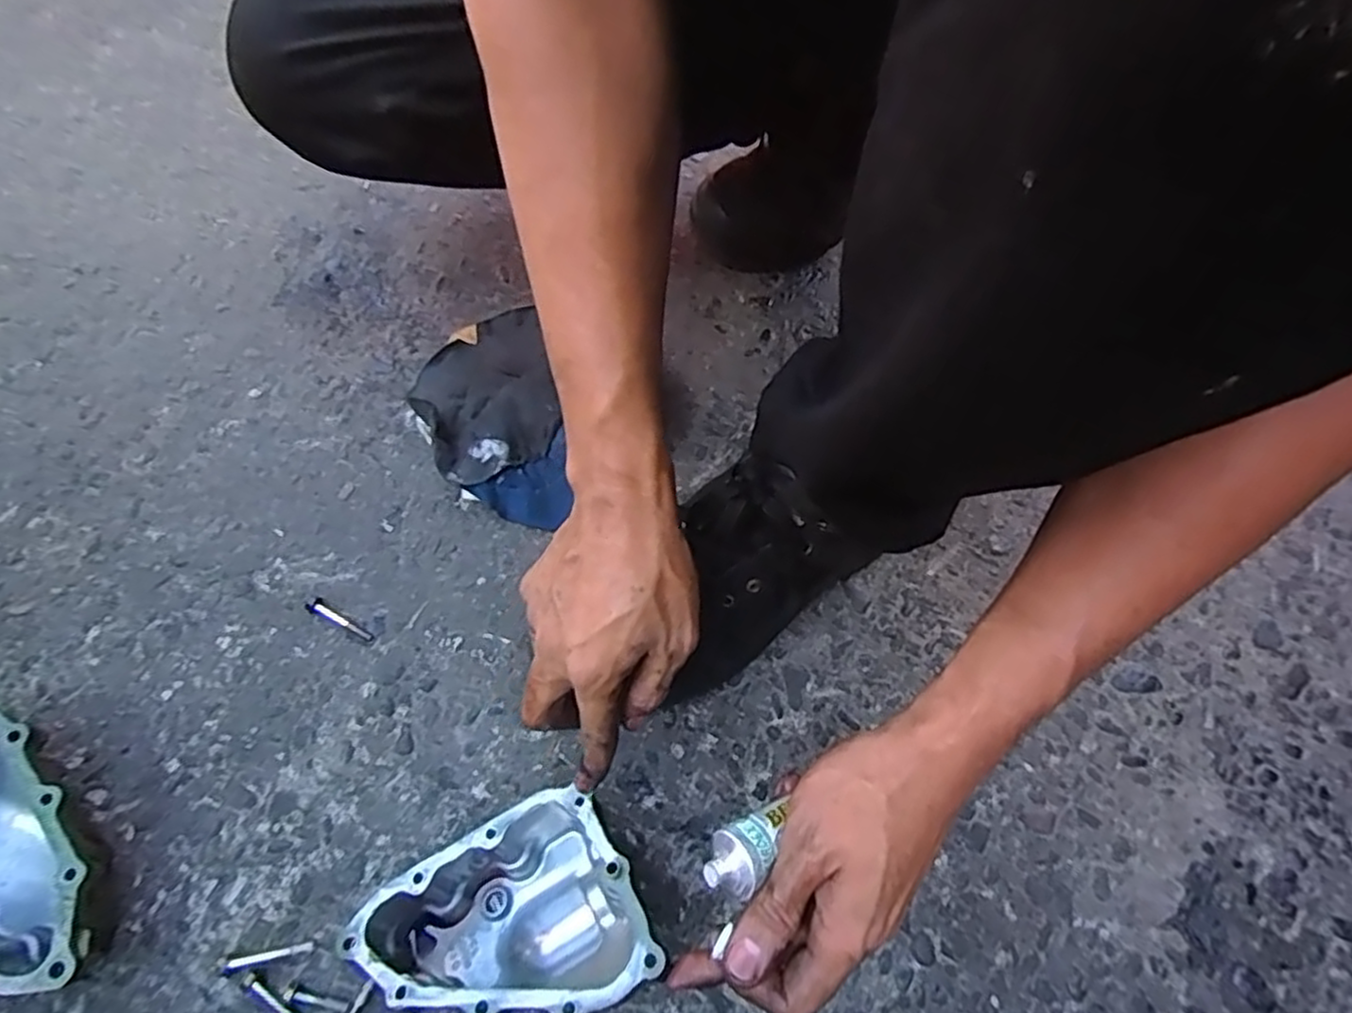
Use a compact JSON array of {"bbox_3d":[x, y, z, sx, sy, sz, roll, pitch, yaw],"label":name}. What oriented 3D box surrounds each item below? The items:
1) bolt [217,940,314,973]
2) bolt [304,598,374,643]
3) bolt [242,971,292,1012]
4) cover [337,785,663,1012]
[{"bbox_3d":[-0.238,0.260,0.414,0.052,0.009,0.008,-7,68,-6],"label":"bolt"},{"bbox_3d":[-0.229,0.077,0.489,0.052,0.008,0.009,26,68,8],"label":"bolt"},{"bbox_3d":[-0.223,0.281,0.404,0.050,0.004,0.007,35,70,11],"label":"bolt"},{"bbox_3d":[-0.090,0.232,0.396,0.143,0.067,0.137,-30,47,-11],"label":"cover"}]

